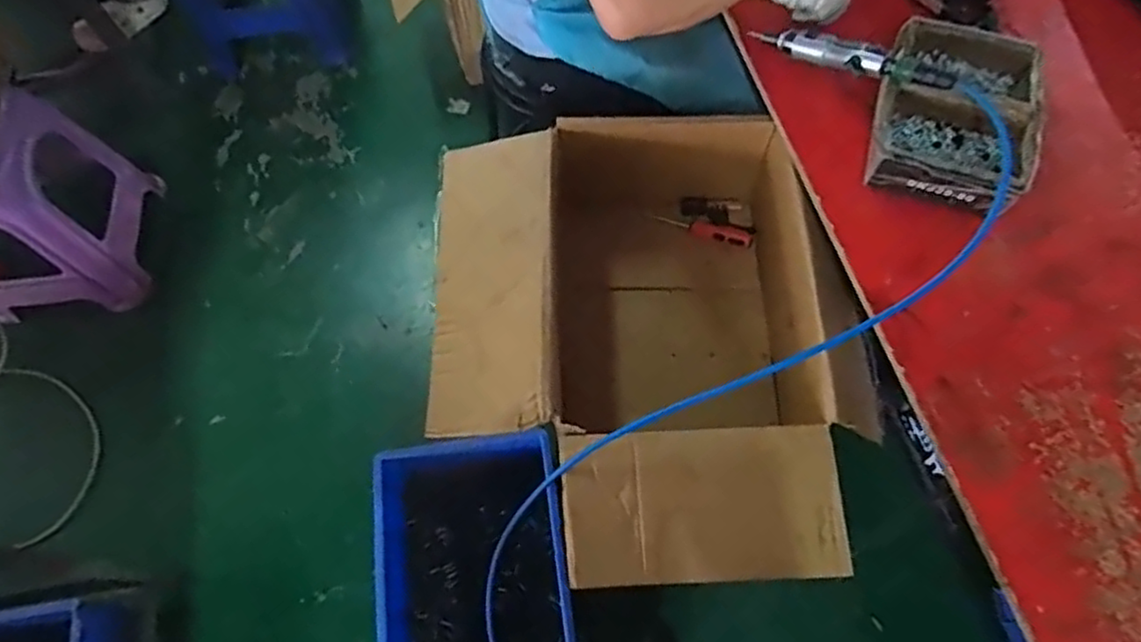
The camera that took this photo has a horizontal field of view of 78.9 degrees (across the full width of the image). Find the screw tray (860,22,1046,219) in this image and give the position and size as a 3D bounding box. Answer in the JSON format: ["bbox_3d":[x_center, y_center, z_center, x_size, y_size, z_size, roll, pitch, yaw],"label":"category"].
[{"bbox_3d":[0.496,-0.267,0.900,0.197,0.062,0.257,19,69,9],"label":"screw tray"}]

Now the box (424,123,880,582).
[{"bbox_3d":[0.115,0.019,1.036,0.603,0.278,0.701,-3,67,1],"label":"box"}]

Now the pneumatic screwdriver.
[{"bbox_3d":[0.363,-0.354,0.926,0.284,0.036,0.039,30,71,31],"label":"pneumatic screwdriver"}]

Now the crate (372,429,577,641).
[{"bbox_3d":[-0.197,0.494,1.408,0.373,0.151,0.496,-6,67,-1],"label":"crate"}]

